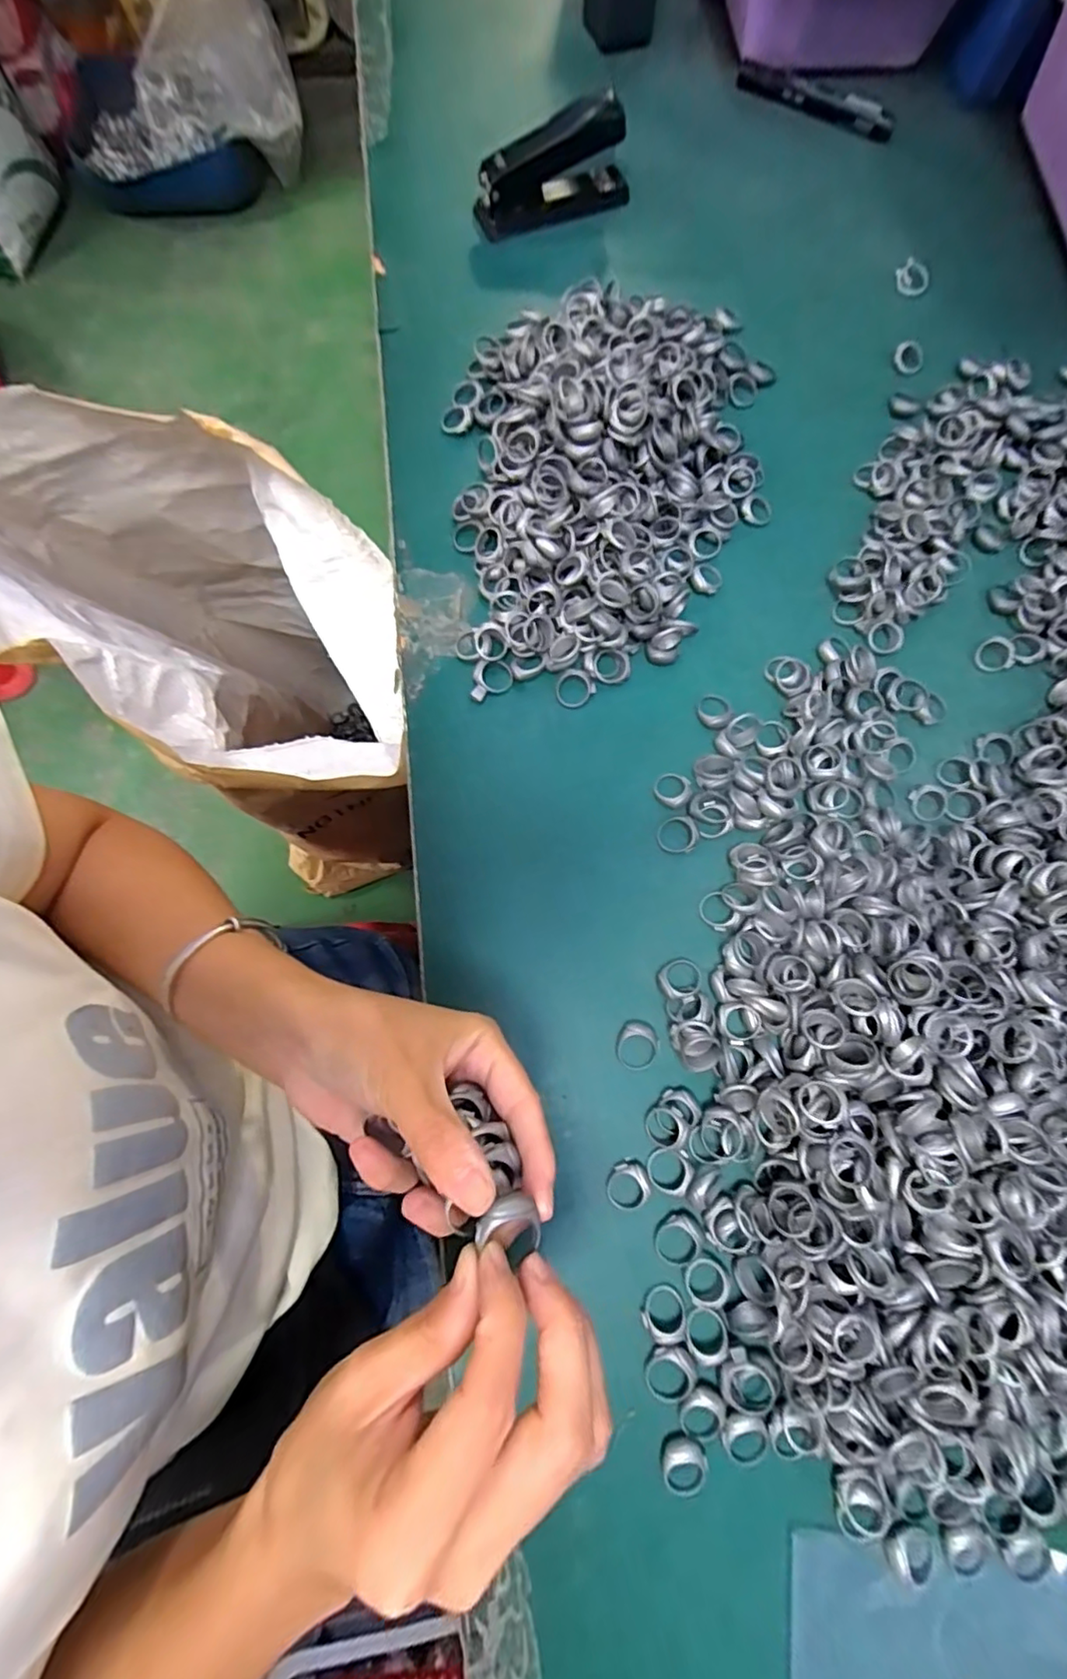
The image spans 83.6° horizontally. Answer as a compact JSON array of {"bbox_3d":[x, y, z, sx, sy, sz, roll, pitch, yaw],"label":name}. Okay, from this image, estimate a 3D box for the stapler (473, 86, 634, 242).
[{"bbox_3d":[0.014,-0.532,0.473,0.127,0.058,0.028,-22,76,-6],"label":"stapler"}]

